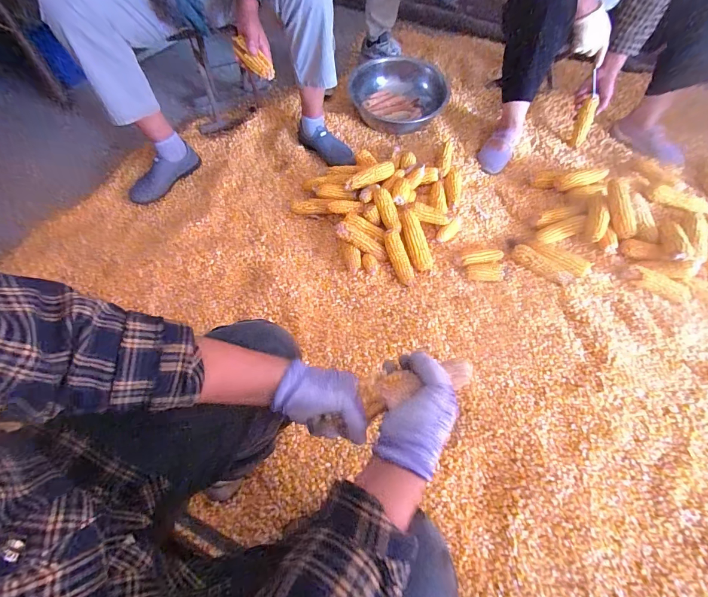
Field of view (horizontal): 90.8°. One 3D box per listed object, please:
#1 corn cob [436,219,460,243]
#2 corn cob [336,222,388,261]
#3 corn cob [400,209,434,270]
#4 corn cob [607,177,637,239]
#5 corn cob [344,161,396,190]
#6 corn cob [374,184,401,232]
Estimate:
[{"bbox_3d":[0.268,-0.190,0.978,0.095,0.043,0.034,-41,64,-20],"label":"corn cob"},{"bbox_3d":[0.023,-0.156,0.938,0.161,0.038,0.043,31,62,-1],"label":"corn cob"},{"bbox_3d":[0.164,-0.159,0.939,0.056,0.038,0.175,-19,87,-9],"label":"corn cob"},{"bbox_3d":[0.720,-0.242,0.932,0.045,0.048,0.159,-14,94,-6],"label":"corn cob"},{"bbox_3d":[0.044,-0.361,1.042,0.165,0.041,0.053,-29,65,-15],"label":"corn cob"},{"bbox_3d":[0.087,-0.249,0.953,0.043,0.039,0.157,-19,76,-9],"label":"corn cob"}]

